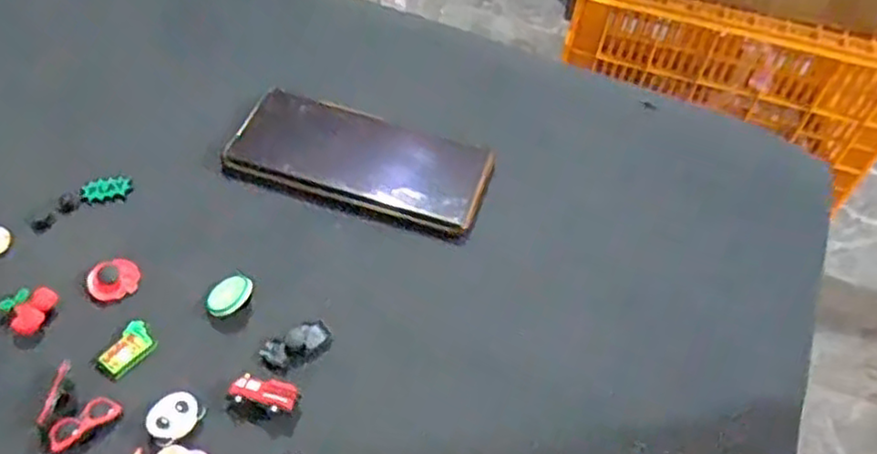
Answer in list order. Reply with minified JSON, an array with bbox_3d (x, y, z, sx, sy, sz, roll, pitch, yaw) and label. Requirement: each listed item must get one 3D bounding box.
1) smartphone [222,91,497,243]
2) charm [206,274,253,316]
[{"bbox_3d":[-0.049,-0.043,0.444,0.160,0.016,0.076,16,51,8],"label":"smartphone"},{"bbox_3d":[-0.112,0.036,0.374,0.026,0.004,0.020,-41,62,-18],"label":"charm"}]

